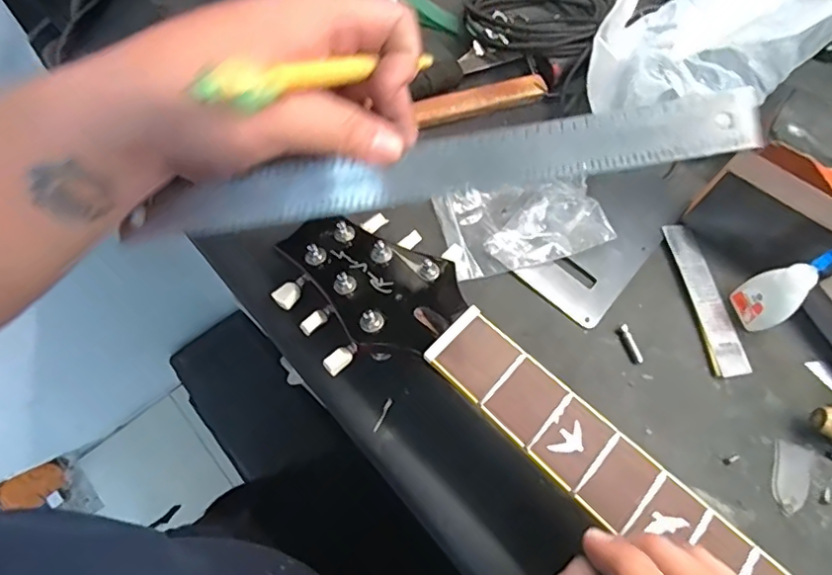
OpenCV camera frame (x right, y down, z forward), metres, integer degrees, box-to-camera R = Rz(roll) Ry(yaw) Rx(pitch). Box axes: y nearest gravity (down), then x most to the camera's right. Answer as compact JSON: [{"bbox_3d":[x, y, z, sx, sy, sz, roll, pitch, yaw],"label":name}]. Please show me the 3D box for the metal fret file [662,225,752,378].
[{"bbox_3d":[0.212,0.006,0.409,0.027,0.004,0.117,-8,66,-6],"label":"metal fret file"}]

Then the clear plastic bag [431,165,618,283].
[{"bbox_3d":[0.078,-0.050,0.420,0.116,0.019,0.072,-11,67,-7],"label":"clear plastic bag"}]

